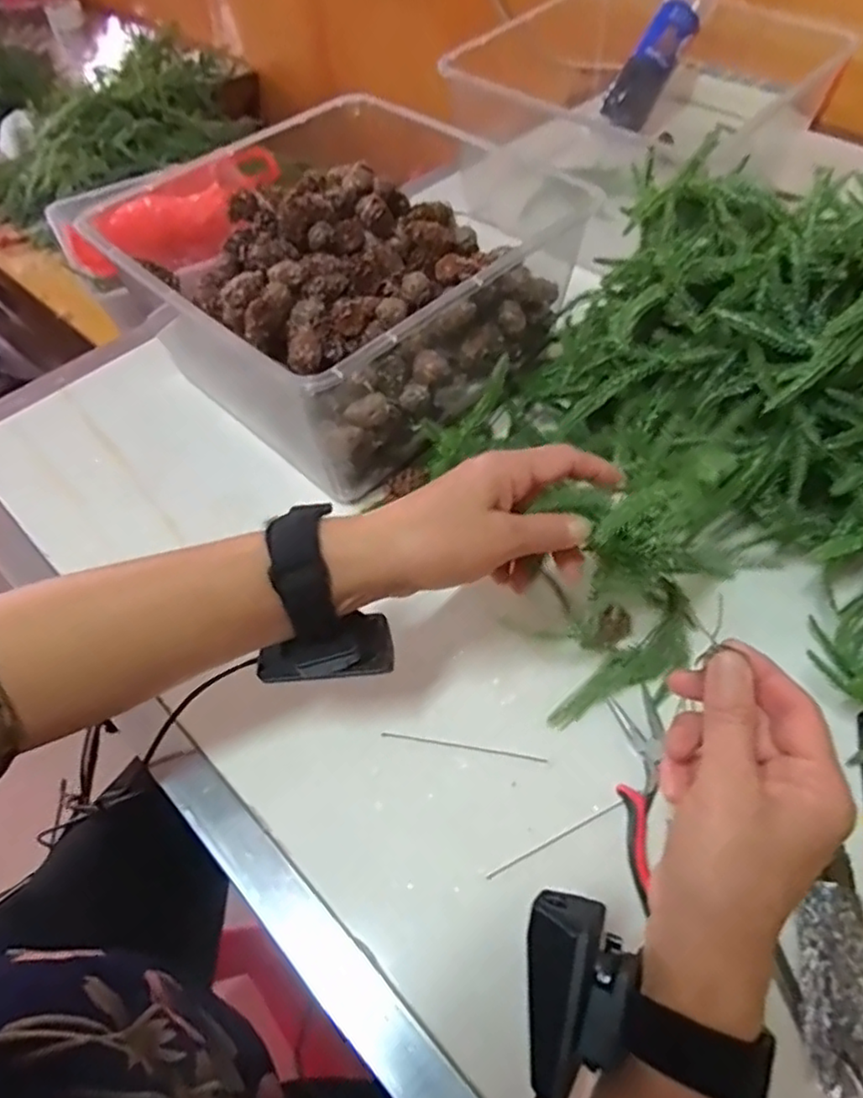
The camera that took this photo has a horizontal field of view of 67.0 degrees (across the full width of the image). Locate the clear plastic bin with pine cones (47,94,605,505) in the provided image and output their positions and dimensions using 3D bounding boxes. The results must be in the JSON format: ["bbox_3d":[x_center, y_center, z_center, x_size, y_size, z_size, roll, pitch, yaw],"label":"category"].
[{"bbox_3d":[-0.062,-0.203,0.537,0.267,0.132,0.272,36,65,24],"label":"clear plastic bin with pine cones"}]

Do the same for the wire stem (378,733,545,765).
[{"bbox_3d":[0.020,0.120,0.398,0.100,0.004,0.004,7,57,8],"label":"wire stem"}]

